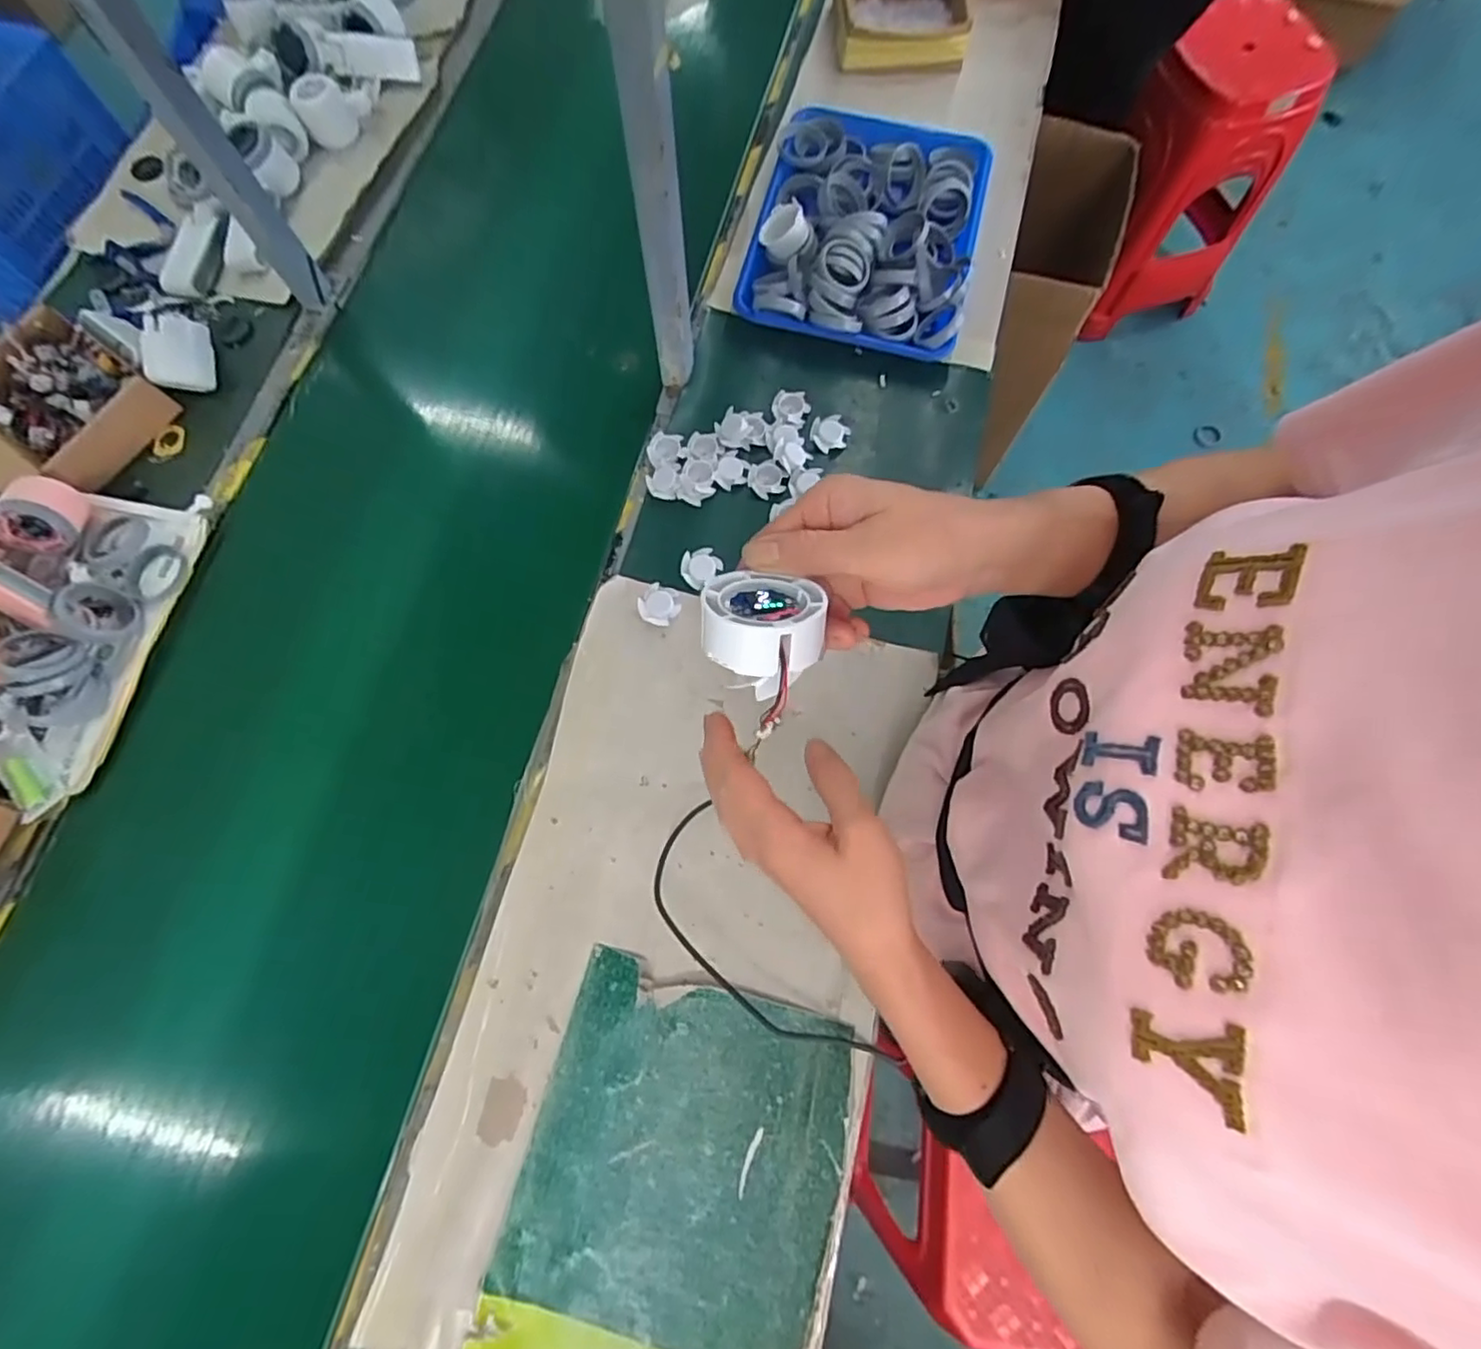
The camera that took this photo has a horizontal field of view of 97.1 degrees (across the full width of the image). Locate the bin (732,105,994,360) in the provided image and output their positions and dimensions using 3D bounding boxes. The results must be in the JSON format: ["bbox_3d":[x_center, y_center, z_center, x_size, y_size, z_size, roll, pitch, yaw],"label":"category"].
[{"bbox_3d":[0.146,-0.518,0.748,0.248,0.054,0.322,14,73,4],"label":"bin"}]

